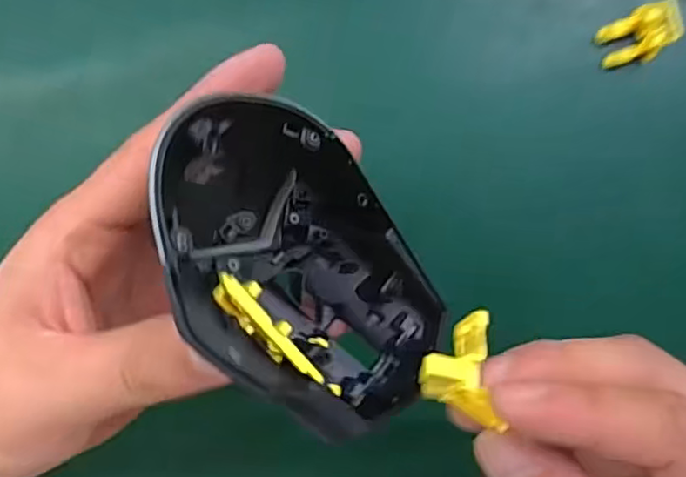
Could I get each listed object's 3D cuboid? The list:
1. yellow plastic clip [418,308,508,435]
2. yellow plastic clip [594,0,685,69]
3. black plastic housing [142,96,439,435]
[{"bbox_3d":[0.034,0.039,0.196,0.022,0.016,0.030,-2,96,2],"label":"yellow plastic clip"},{"bbox_3d":[0.139,-0.095,0.308,0.030,0.029,0.024,-23,91,-1],"label":"yellow plastic clip"},{"bbox_3d":[-0.017,0.008,0.220,0.119,0.052,0.094,46,52,-25],"label":"black plastic housing"}]

